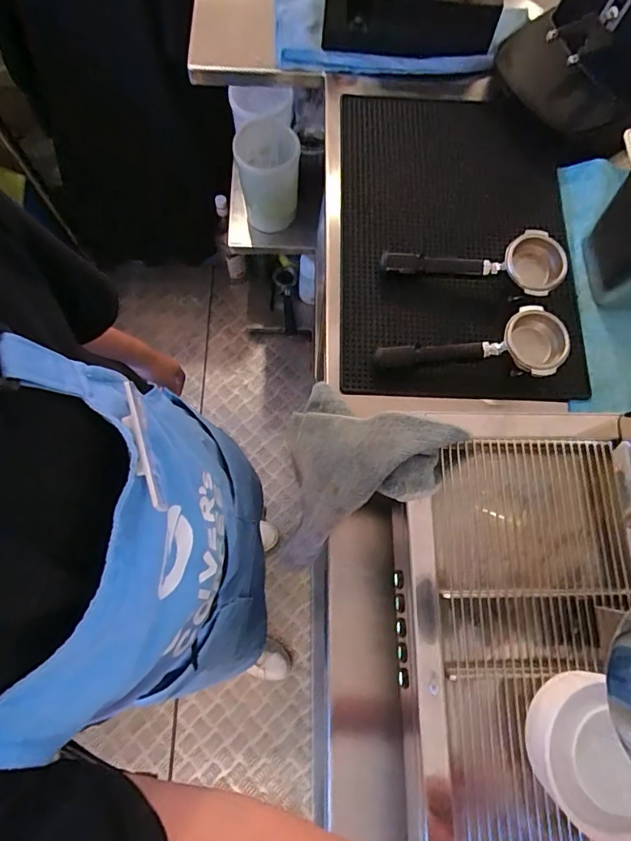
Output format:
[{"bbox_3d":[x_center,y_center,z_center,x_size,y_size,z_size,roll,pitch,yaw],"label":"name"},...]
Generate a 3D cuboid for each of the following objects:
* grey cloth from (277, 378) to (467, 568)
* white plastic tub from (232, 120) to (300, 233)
[{"bbox_3d":[0.014,0.060,0.486,0.160,0.195,0.175,36,76,8],"label":"grey cloth"},{"bbox_3d":[-0.098,-0.515,0.993,0.131,0.180,0.146,-6,74,-3],"label":"white plastic tub"}]

